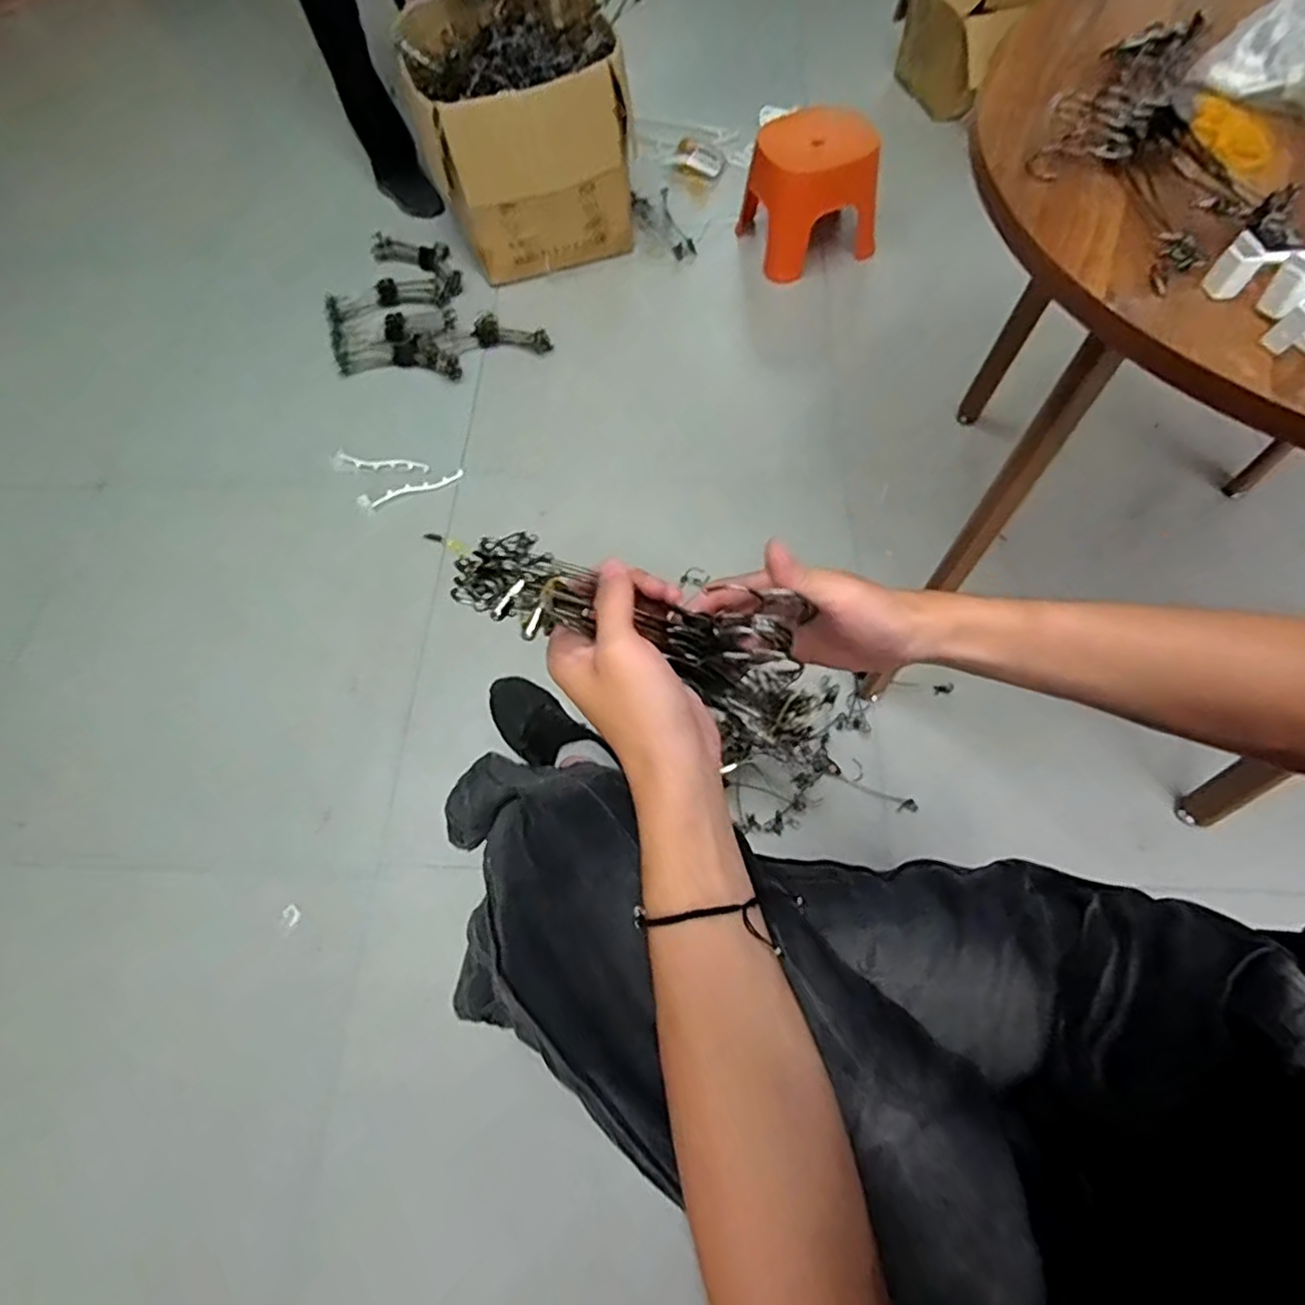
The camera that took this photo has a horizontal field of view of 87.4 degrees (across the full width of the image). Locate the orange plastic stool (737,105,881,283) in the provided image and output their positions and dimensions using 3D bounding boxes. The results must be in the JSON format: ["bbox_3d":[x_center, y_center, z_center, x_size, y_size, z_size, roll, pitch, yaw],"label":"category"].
[{"bbox_3d":[0.347,-1.017,1.525,0.236,0.247,0.259,-30,66,-11],"label":"orange plastic stool"}]

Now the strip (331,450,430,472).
[{"bbox_3d":[-0.556,-0.388,1.399,0.195,0.024,0.036,3,64,5],"label":"strip"}]

